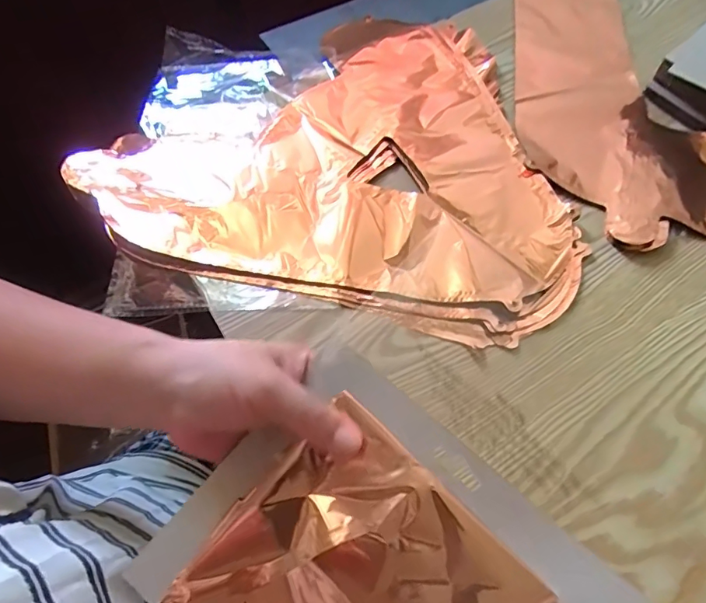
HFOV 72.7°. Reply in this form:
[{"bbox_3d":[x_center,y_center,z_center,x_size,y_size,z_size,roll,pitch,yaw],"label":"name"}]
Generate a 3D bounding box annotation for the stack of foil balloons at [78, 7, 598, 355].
[{"bbox_3d":[0.004,-0.166,0.461,0.413,0.022,0.369,13,62,5],"label":"stack of foil balloons"}]

